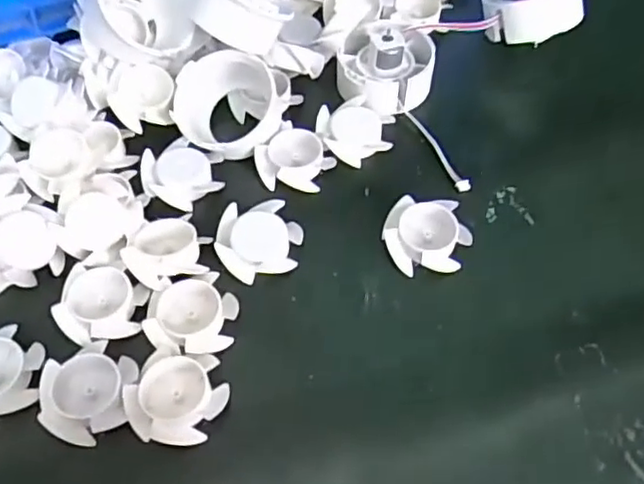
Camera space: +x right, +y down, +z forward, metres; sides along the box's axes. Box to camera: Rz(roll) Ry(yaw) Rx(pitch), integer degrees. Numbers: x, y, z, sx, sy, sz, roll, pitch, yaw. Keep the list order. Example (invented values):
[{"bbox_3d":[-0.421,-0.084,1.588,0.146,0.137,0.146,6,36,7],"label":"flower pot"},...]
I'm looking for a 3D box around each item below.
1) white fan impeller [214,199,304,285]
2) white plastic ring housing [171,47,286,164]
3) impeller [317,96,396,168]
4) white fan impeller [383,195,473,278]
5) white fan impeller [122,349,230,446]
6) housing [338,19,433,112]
[{"bbox_3d":[-0.031,-0.001,0.315,0.040,0.012,0.035,-18,59,-12],"label":"white fan impeller"},{"bbox_3d":[-0.050,-0.072,0.351,0.057,0.028,0.057,-6,84,-4],"label":"white plastic ring housing"},{"bbox_3d":[0.018,-0.061,0.354,0.038,0.011,0.036,-28,62,-17],"label":"impeller"},{"bbox_3d":[0.050,-0.003,0.315,0.039,0.015,0.035,6,57,3],"label":"white fan impeller"},{"bbox_3d":[-0.061,0.065,0.271,0.040,0.012,0.035,5,57,3],"label":"white fan impeller"},{"bbox_3d":[0.036,-0.099,0.367,0.054,0.032,0.050,8,58,4],"label":"housing"}]

